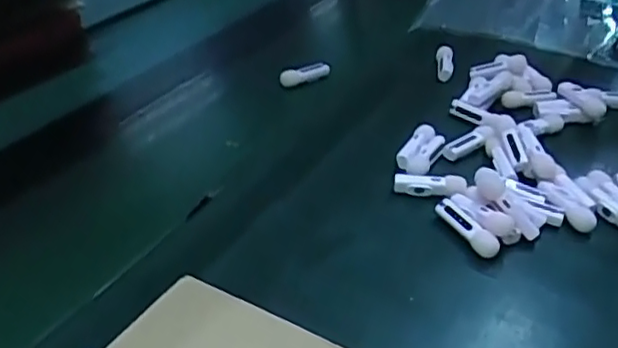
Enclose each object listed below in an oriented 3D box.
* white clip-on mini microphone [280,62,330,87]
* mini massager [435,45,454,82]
[{"bbox_3d":[-0.004,-0.119,0.762,0.060,0.028,0.021,-21,43,-29],"label":"white clip-on mini microphone"},{"bbox_3d":[0.166,-0.137,0.772,0.017,0.018,0.055,3,50,1],"label":"mini massager"}]

